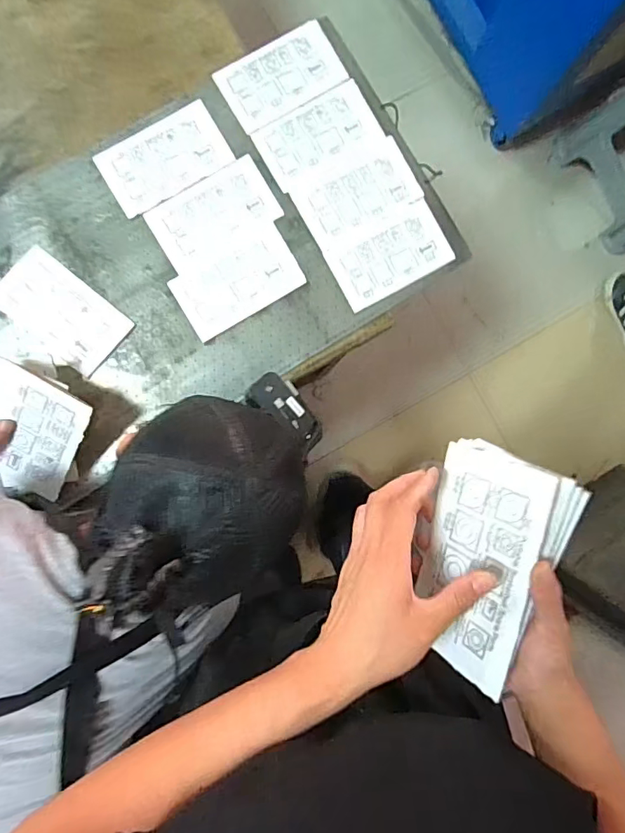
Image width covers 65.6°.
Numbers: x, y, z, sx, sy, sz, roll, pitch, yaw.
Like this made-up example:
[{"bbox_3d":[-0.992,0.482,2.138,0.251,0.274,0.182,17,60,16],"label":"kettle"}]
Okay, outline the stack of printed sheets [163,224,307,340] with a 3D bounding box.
[{"bbox_3d":[-0.100,-0.181,0.655,0.163,0.004,0.092,-32,91,-4],"label":"stack of printed sheets"}]

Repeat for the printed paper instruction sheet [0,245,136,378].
[{"bbox_3d":[-0.329,-0.136,0.635,0.161,0.011,0.098,41,87,-2],"label":"printed paper instruction sheet"}]

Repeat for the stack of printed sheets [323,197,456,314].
[{"bbox_3d":[0.108,-0.223,0.669,0.162,0.005,0.095,-29,91,-4],"label":"stack of printed sheets"}]

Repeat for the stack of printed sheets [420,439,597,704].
[{"bbox_3d":[0.131,0.108,0.373,0.020,0.101,0.164,8,102,-32],"label":"stack of printed sheets"}]

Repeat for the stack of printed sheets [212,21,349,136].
[{"bbox_3d":[-0.042,-0.467,0.666,0.162,0.005,0.097,-32,91,-4],"label":"stack of printed sheets"}]

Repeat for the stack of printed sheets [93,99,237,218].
[{"bbox_3d":[-0.199,-0.349,0.654,0.165,0.005,0.093,-32,91,-4],"label":"stack of printed sheets"}]

